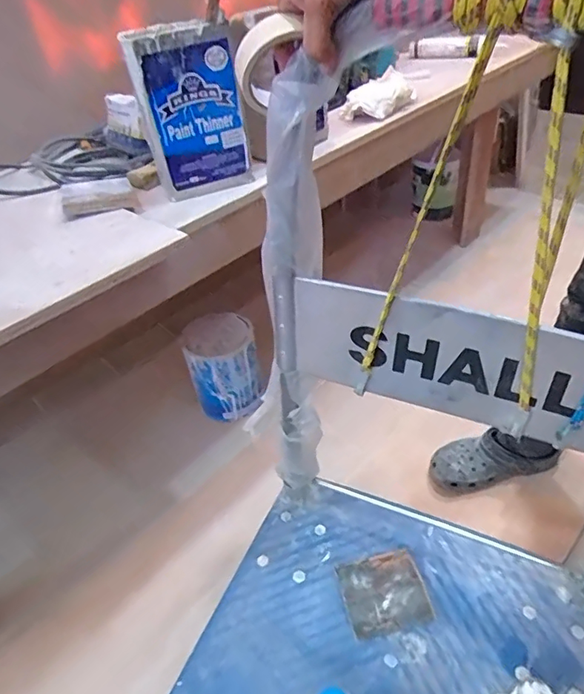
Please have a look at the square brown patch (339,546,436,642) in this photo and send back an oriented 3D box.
[{"bbox_3d":[0.126,0.334,0.696,0.113,0.012,0.102,-8,44,-10],"label":"square brown patch"}]

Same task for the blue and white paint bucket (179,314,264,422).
[{"bbox_3d":[-0.153,0.039,1.172,0.159,0.211,0.140,-13,36,-1],"label":"blue and white paint bucket"}]

